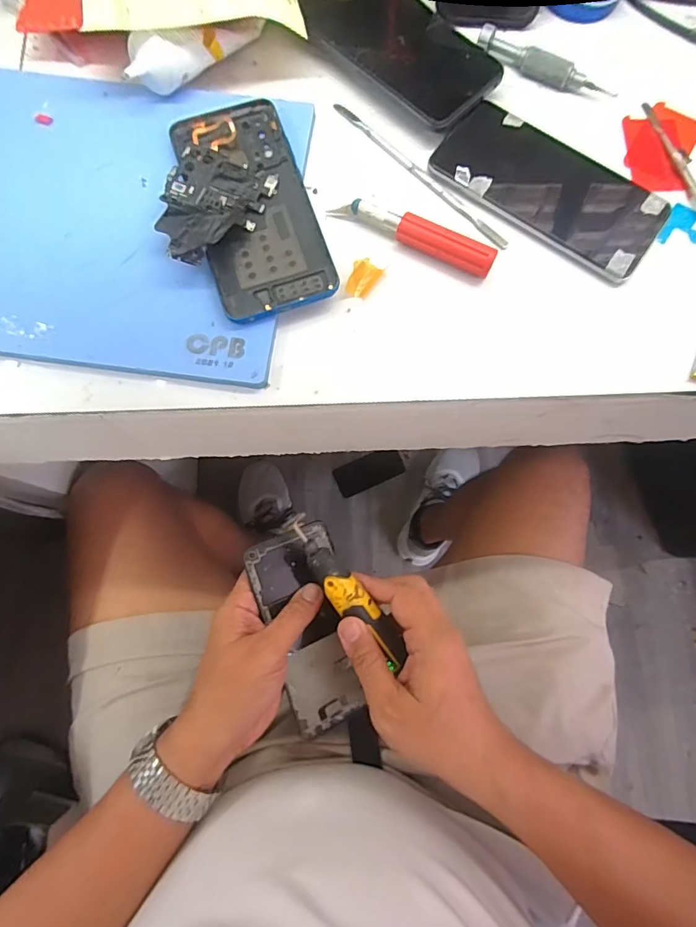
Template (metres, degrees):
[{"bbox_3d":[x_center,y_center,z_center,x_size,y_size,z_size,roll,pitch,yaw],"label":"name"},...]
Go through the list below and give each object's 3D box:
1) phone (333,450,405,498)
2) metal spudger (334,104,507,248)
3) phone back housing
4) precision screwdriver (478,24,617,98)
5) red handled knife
[{"bbox_3d":[0.048,0.017,1.058,0.152,0.012,0.067,-24,87,-1],"label":"phone"},{"bbox_3d":[0.050,-0.208,0.338,0.009,0.004,0.165,-43,82,-9],"label":"metal spudger"},{"bbox_3d":[-0.065,-0.174,0.322,0.074,0.013,0.164,-18,79,-4],"label":"phone back housing"},{"bbox_3d":[0.146,-0.294,0.350,0.106,0.017,0.014,25,79,5],"label":"precision screwdriver"},{"bbox_3d":[0.043,-0.155,0.318,0.114,0.018,0.015,27,79,5],"label":"red handled knife"}]

